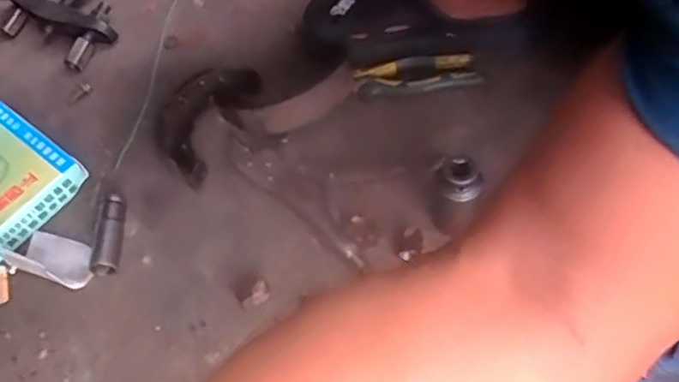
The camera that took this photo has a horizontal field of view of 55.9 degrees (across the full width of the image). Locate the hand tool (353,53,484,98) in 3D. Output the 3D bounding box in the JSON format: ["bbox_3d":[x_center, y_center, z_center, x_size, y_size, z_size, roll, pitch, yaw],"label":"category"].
[{"bbox_3d":[0.080,-0.122,0.673,0.125,0.019,0.043,-6,54,0],"label":"hand tool"}]

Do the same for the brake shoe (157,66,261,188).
[{"bbox_3d":[-0.148,-0.078,0.686,0.079,0.030,0.144,19,61,20],"label":"brake shoe"}]

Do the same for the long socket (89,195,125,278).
[{"bbox_3d":[-0.222,0.041,0.615,0.021,0.021,0.081,0,67,4],"label":"long socket"}]

